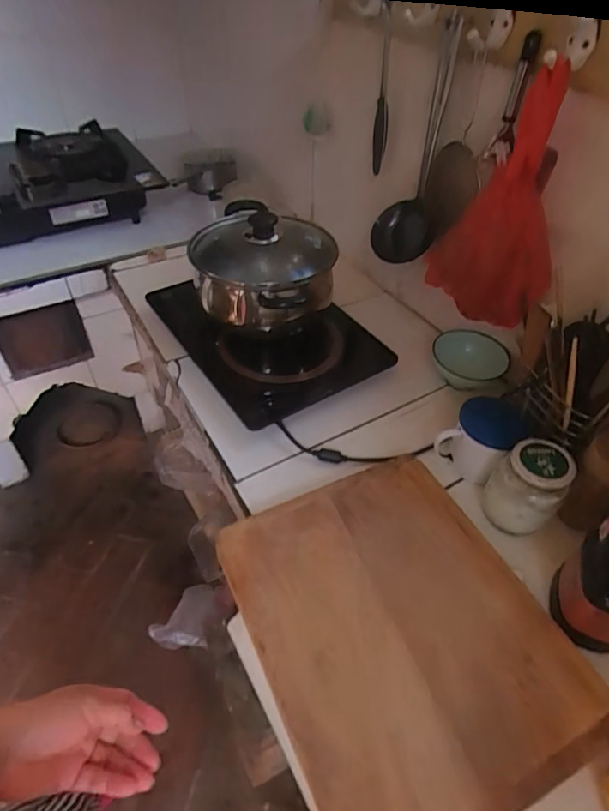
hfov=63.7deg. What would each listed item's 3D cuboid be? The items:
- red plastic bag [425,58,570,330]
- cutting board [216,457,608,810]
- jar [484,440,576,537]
[{"bbox_3d":[0.263,-0.254,0.651,0.146,0.309,0.088,-3,46,-6],"label":"red plastic bag"},{"bbox_3d":[0.100,0.234,0.539,0.301,0.029,0.367,-18,49,-19],"label":"cutting board"},{"bbox_3d":[0.283,0.105,0.626,0.083,0.115,0.071,33,53,26],"label":"jar"}]

